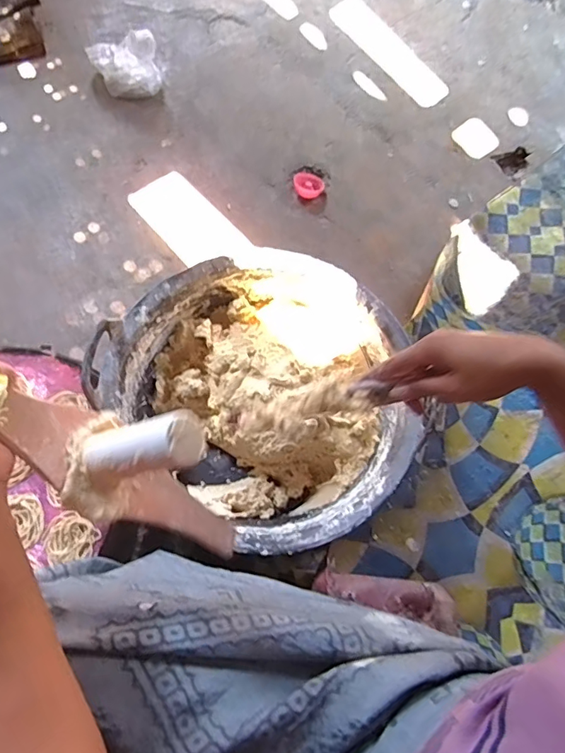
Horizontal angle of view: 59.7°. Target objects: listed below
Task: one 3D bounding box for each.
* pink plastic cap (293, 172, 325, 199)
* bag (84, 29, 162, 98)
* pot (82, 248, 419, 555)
[{"bbox_3d":[0.054,-0.393,1.019,0.065,0.022,0.059,13,68,2],"label":"pink plastic cap"},{"bbox_3d":[-0.339,-0.675,1.057,0.143,0.086,0.119,-15,70,-9],"label":"bag"},{"bbox_3d":[-0.024,0.031,0.742,0.416,0.199,0.397,1,68,-3],"label":"pot"}]

